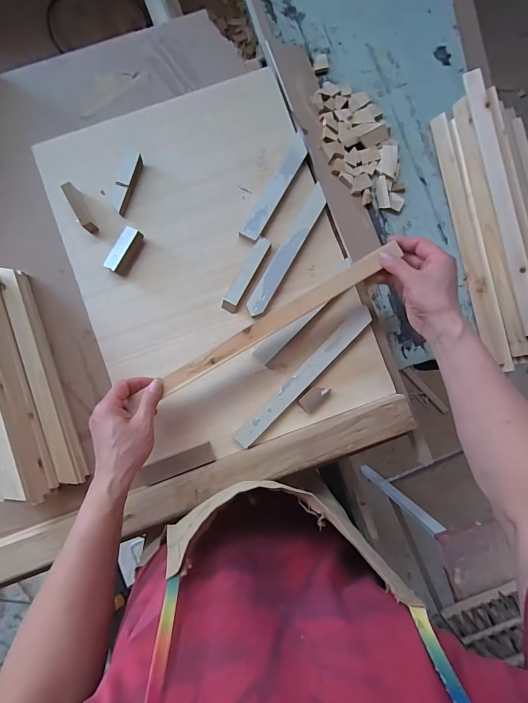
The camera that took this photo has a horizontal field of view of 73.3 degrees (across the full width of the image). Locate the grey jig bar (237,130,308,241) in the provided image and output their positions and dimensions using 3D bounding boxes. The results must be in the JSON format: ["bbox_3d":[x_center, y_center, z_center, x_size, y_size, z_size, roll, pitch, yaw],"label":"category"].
[{"bbox_3d":[0.018,-0.267,0.582,0.036,0.014,0.189,29,87,1],"label":"grey jig bar"}]

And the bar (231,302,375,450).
[{"bbox_3d":[0.064,0.038,0.563,0.032,0.014,0.288,45,87,2],"label":"bar"}]

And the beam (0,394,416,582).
[{"bbox_3d":[-0.170,0.233,0.536,0.836,0.045,0.061,-20,87,-2],"label":"beam"}]

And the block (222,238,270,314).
[{"bbox_3d":[-0.028,-0.125,0.572,0.025,0.016,0.131,28,87,1],"label":"block"}]

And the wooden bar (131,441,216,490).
[{"bbox_3d":[-0.140,0.180,0.559,0.126,0.009,0.030,-21,87,-2],"label":"wooden bar"}]

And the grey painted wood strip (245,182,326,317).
[{"bbox_3d":[0.039,-0.163,0.575,0.031,0.011,0.234,30,87,1],"label":"grey painted wood strip"}]

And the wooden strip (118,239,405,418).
[{"bbox_3d":[0.023,-0.044,0.506,0.379,0.008,0.028,-31,108,-1],"label":"wooden strip"}]

